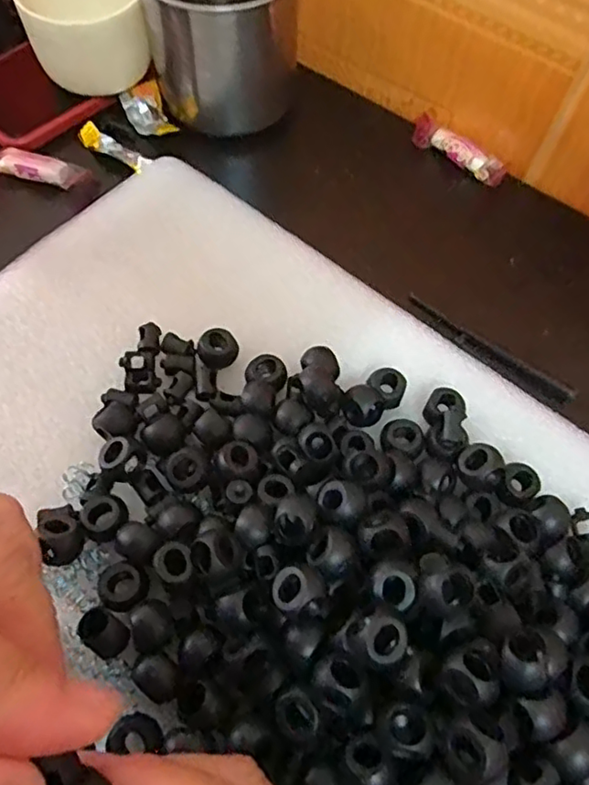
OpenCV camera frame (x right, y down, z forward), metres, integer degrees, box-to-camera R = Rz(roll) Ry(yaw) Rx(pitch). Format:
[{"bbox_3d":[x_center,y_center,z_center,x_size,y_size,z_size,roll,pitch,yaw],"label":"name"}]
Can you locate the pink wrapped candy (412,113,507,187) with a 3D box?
[{"bbox_3d":[0.094,-0.137,0.341,0.057,0.011,0.015,34,66,15],"label":"pink wrapped candy"}]

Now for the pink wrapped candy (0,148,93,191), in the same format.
[{"bbox_3d":[-0.143,-0.121,0.322,0.063,0.011,0.013,11,62,4],"label":"pink wrapped candy"}]

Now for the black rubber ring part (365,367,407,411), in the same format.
[{"bbox_3d":[0.040,-0.002,0.262,0.014,0.010,0.016,-37,69,-19],"label":"black rubber ring part"}]

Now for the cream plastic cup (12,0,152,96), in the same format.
[{"bbox_3d":[-0.116,-0.205,0.340,0.061,0.055,0.073,-13,63,-8],"label":"cream plastic cup"}]

